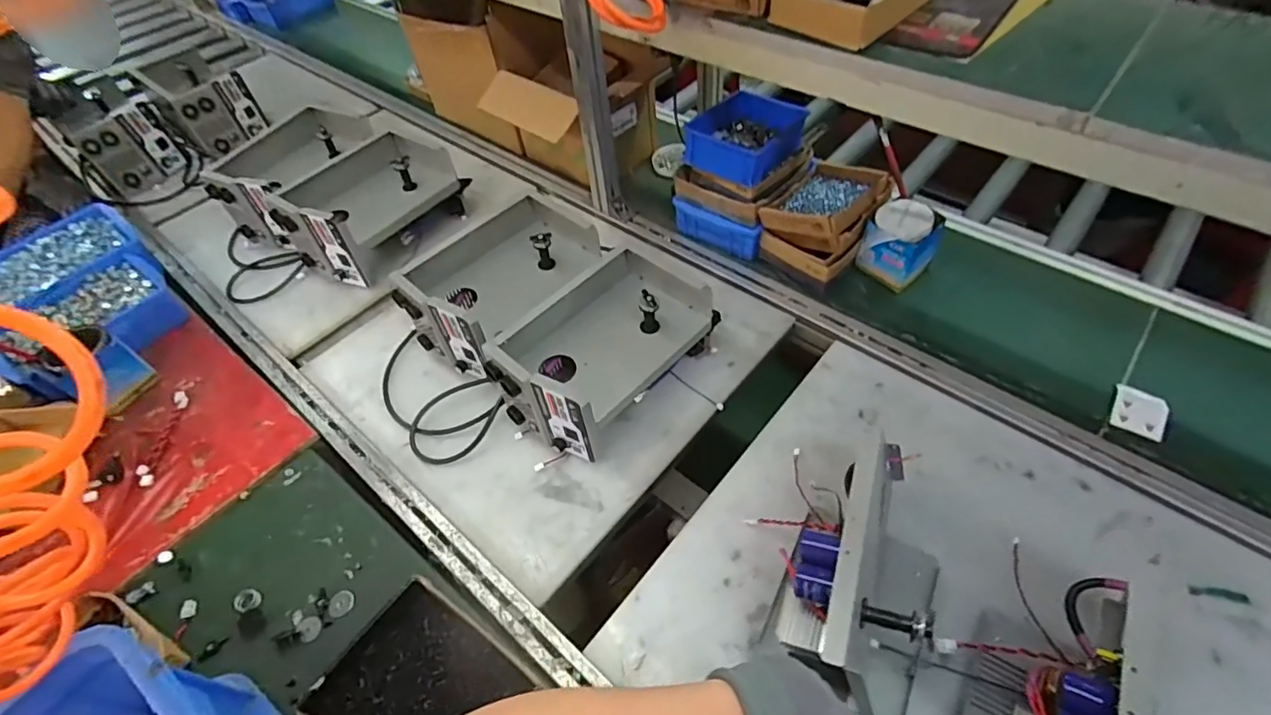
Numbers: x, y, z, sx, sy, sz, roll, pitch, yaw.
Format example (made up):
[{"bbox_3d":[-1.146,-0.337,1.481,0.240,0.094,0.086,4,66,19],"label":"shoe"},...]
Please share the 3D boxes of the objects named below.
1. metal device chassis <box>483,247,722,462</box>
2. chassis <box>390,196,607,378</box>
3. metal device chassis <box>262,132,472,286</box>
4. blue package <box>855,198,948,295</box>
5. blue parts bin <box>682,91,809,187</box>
[{"bbox_3d":[-0.042,-0.012,0.834,0.178,0.146,0.302,34,62,28],"label":"metal device chassis"},{"bbox_3d":[-0.207,-0.117,0.930,0.202,0.145,0.293,30,60,25],"label":"chassis"},{"bbox_3d":[-0.517,-0.305,1.107,0.224,0.142,0.317,27,59,24],"label":"metal device chassis"},{"bbox_3d":[0.431,-0.176,0.945,0.112,0.129,0.075,24,57,22],"label":"blue package"},{"bbox_3d":[0.188,-0.376,0.974,0.145,0.067,0.180,31,61,26],"label":"blue parts bin"}]

